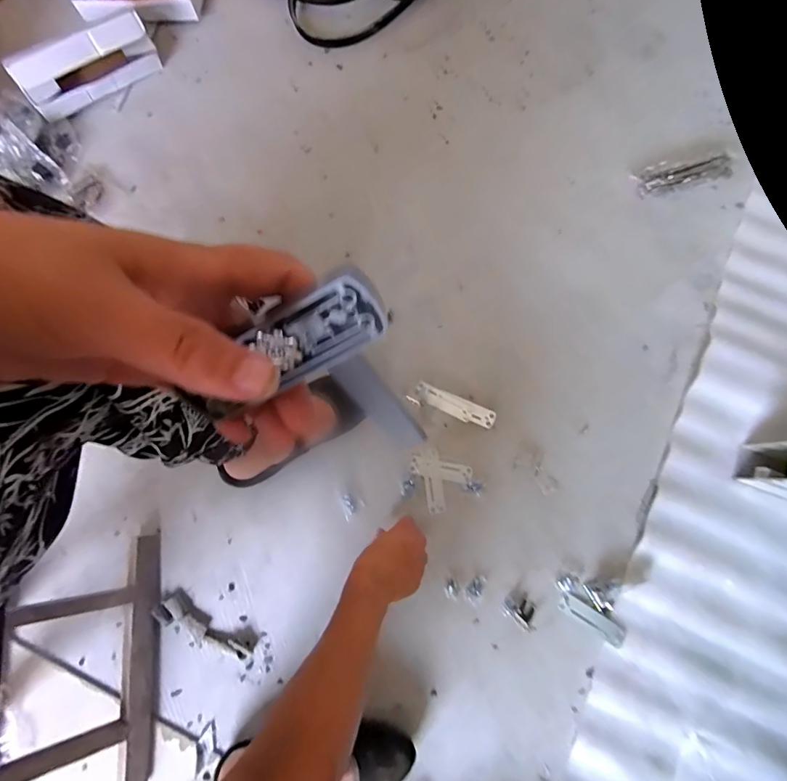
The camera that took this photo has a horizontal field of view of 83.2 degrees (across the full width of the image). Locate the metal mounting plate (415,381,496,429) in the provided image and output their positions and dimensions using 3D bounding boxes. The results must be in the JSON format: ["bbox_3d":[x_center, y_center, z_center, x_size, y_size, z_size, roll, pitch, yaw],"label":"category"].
[{"bbox_3d":[0.096,0.023,0.688,0.127,0.007,0.032,22,80,4],"label":"metal mounting plate"}]

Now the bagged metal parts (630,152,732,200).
[{"bbox_3d":[0.489,-0.367,0.750,0.165,0.014,0.052,-15,80,-3],"label":"bagged metal parts"}]

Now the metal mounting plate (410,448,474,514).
[{"bbox_3d":[0.075,0.128,0.667,0.081,0.004,0.091,-24,80,-4],"label":"metal mounting plate"}]

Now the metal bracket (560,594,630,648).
[{"bbox_3d":[0.284,0.326,0.629,0.098,0.004,0.025,33,81,6],"label":"metal bracket"}]

